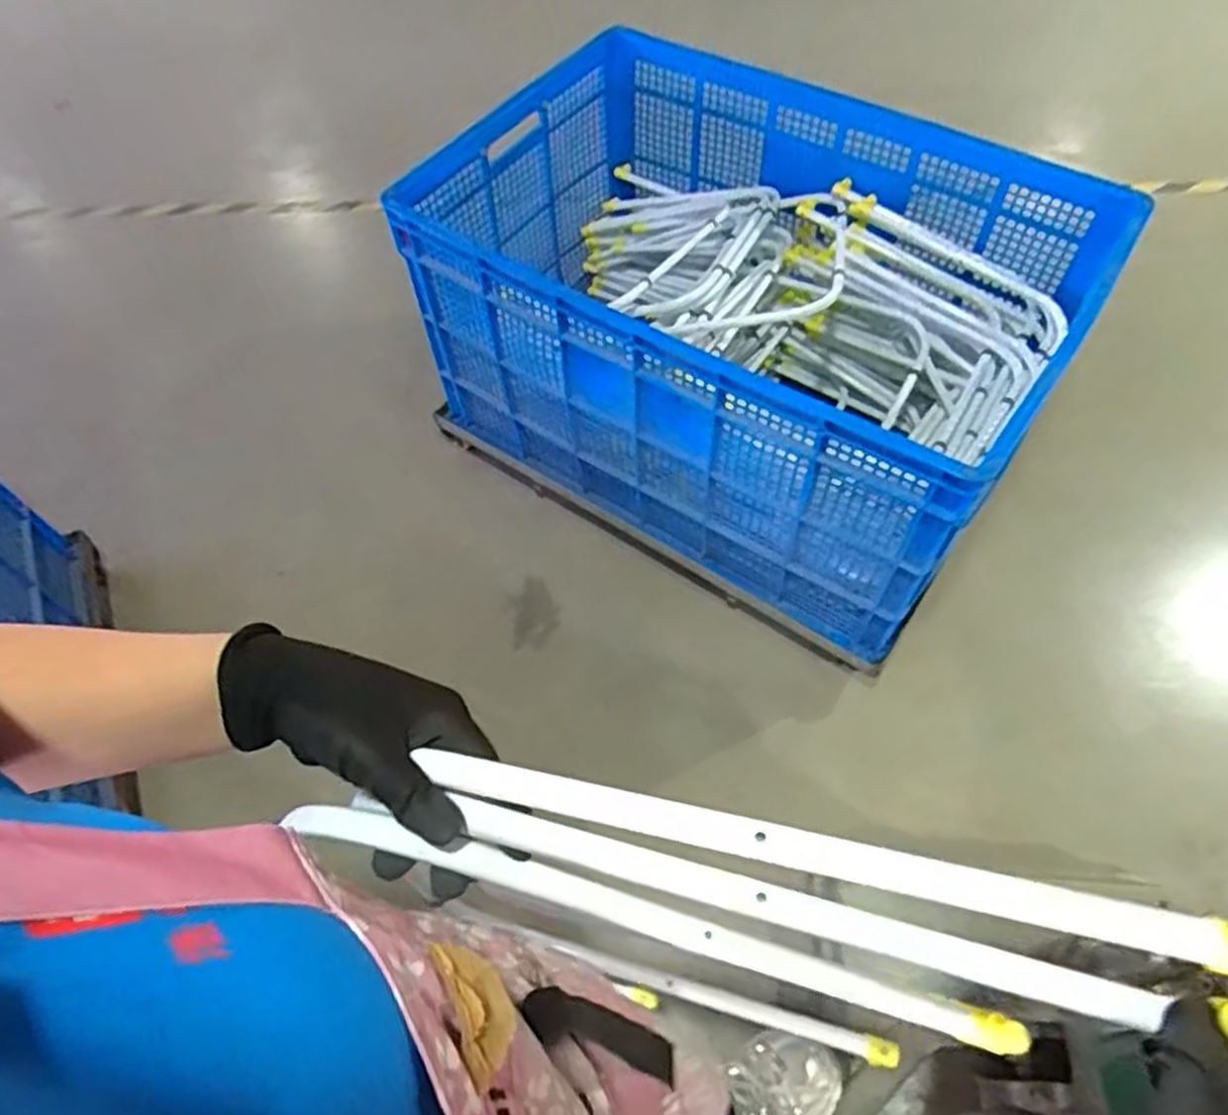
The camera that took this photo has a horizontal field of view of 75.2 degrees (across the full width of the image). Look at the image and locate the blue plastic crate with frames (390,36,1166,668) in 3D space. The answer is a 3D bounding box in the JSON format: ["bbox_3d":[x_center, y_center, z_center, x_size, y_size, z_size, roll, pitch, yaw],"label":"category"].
[{"bbox_3d":[0.226,-0.413,1.524,1.055,0.635,0.717,27,63,18],"label":"blue plastic crate with frames"}]

